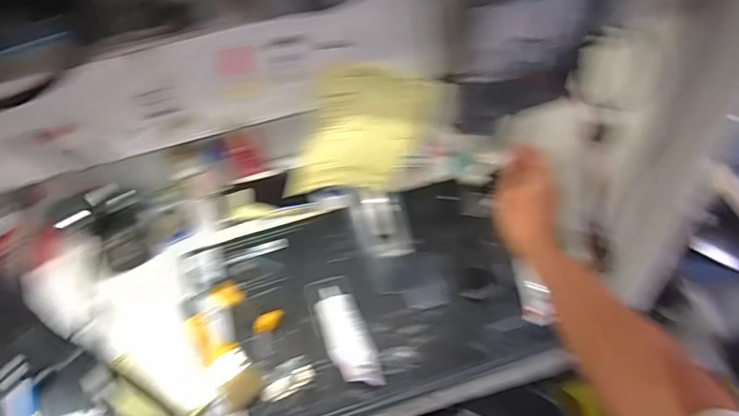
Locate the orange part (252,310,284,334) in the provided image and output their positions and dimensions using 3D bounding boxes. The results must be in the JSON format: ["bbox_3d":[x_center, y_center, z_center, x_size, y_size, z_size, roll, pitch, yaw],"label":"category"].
[{"bbox_3d":[-0.151,0.172,0.751,0.048,0.019,0.026,-21,61,-8],"label":"orange part"}]

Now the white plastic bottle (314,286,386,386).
[{"bbox_3d":[-0.034,0.188,0.734,0.063,0.044,0.161,-23,61,-10],"label":"white plastic bottle"}]

